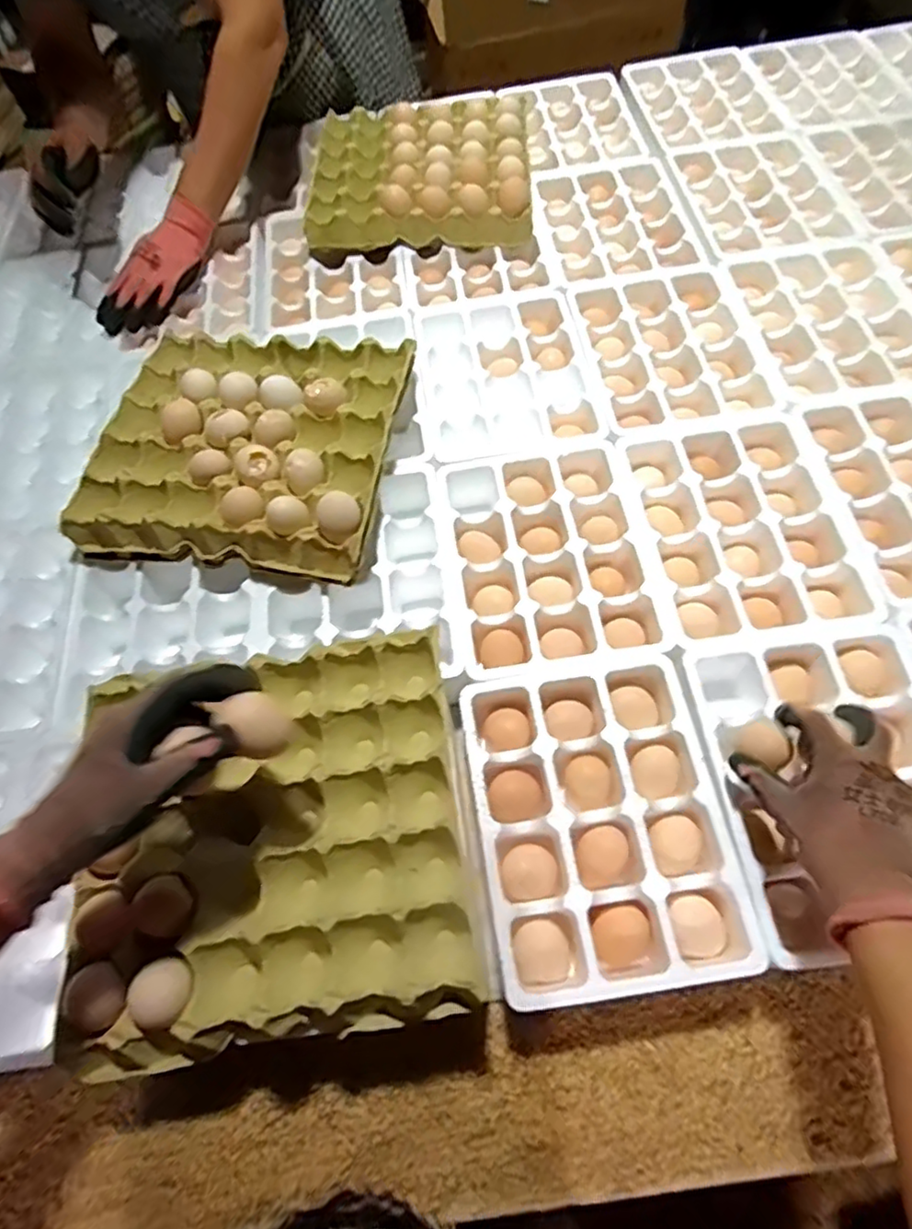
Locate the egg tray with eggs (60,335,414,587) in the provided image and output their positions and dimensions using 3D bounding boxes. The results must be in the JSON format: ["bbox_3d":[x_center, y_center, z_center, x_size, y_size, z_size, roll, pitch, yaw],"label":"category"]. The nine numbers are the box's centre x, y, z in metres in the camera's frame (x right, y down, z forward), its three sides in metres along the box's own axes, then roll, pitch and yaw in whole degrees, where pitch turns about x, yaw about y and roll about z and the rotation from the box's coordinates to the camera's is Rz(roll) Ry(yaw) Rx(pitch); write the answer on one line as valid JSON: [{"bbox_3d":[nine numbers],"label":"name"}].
[{"bbox_3d":[-0.213,-0.177,0.653,0.300,0.059,0.278,8,64,7],"label":"egg tray with eggs"}]

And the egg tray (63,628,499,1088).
[{"bbox_3d":[-0.137,0.166,0.476,0.285,0.049,0.276,-10,63,-2],"label":"egg tray"}]

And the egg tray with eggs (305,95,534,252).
[{"bbox_3d":[-0.046,-0.609,0.865,0.288,0.054,0.272,-2,63,2],"label":"egg tray with eggs"}]

